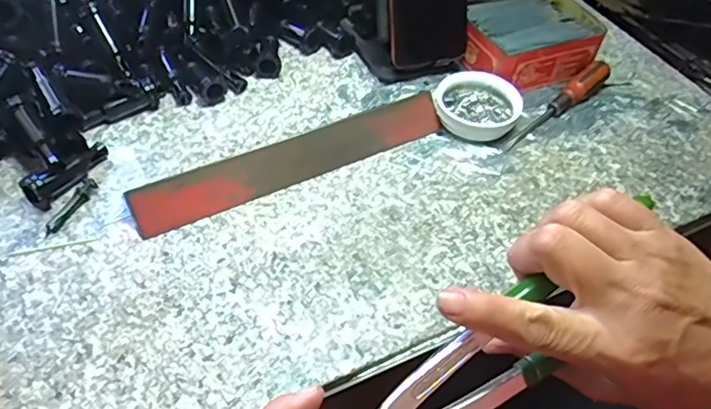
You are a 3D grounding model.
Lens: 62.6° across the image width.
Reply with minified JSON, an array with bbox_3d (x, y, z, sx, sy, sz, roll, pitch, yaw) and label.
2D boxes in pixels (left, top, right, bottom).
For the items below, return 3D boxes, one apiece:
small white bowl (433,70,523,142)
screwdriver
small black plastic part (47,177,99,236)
[{"bbox_3d":[0.104,-0.085,0.508,0.072,0.028,0.062,18,50,10],"label":"small white bowl"},{"bbox_3d":[0.183,-0.089,0.521,0.021,0.026,0.140,36,56,24],"label":"screwdriver"},{"bbox_3d":[-0.204,0.001,0.419,0.010,0.006,0.048,24,64,16],"label":"small black plastic part"}]

